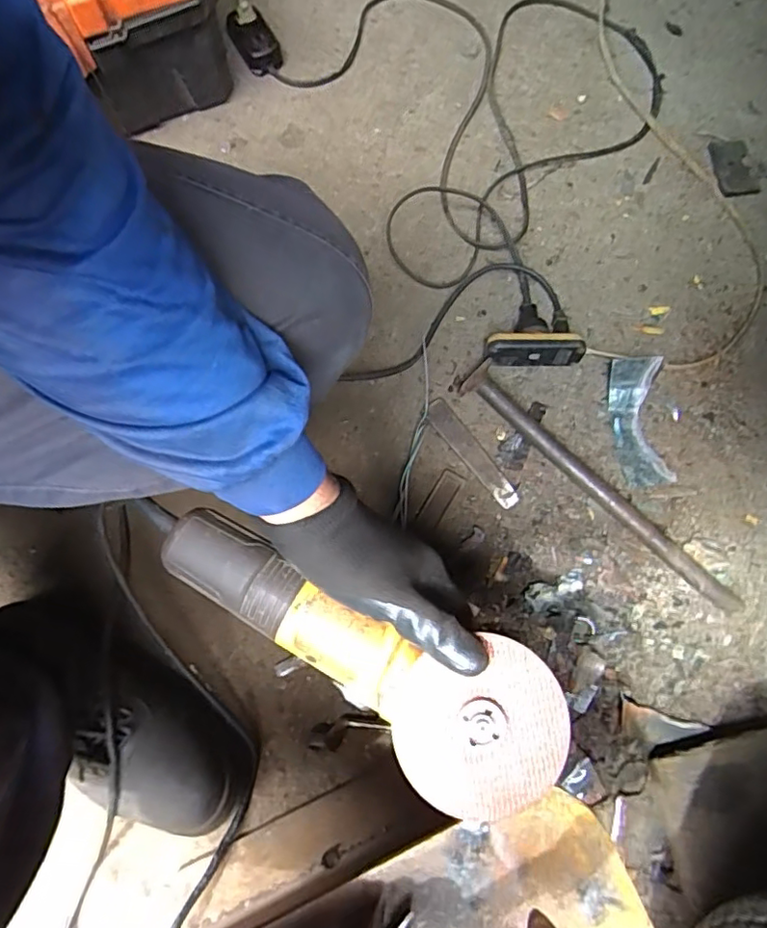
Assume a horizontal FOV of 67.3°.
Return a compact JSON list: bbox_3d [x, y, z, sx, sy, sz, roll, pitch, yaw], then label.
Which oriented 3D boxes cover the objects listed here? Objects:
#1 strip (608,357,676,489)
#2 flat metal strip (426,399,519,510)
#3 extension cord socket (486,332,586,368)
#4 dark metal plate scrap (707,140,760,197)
[{"bbox_3d":[0.288,-0.046,0.642,0.055,0.039,0.145,-3,75,-1],"label":"strip"},{"bbox_3d":[0.099,-0.012,0.650,0.030,0.006,0.145,-33,75,-15],"label":"flat metal strip"},{"bbox_3d":[0.174,-0.131,0.664,0.111,0.046,0.025,1,75,1],"label":"extension cord socket"},{"bbox_3d":[0.462,-0.392,0.762,0.051,0.004,0.084,-7,75,-2],"label":"dark metal plate scrap"}]

